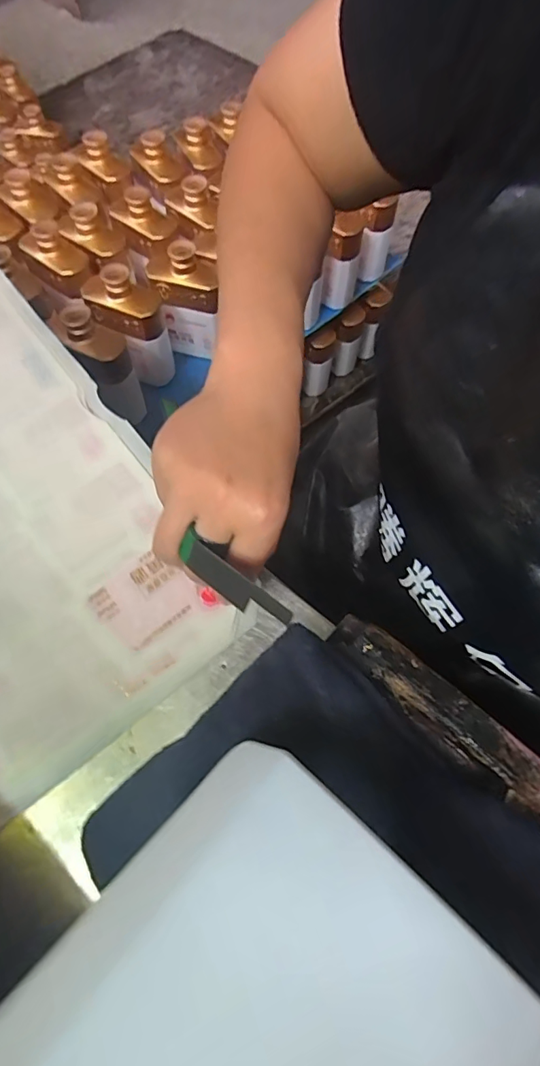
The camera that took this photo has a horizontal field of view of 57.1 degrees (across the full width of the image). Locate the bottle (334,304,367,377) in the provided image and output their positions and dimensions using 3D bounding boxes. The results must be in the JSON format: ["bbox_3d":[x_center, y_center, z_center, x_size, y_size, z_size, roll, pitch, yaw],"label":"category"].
[{"bbox_3d":[0.149,-0.361,0.945,0.041,0.143,0.061,21,66,8],"label":"bottle"}]

